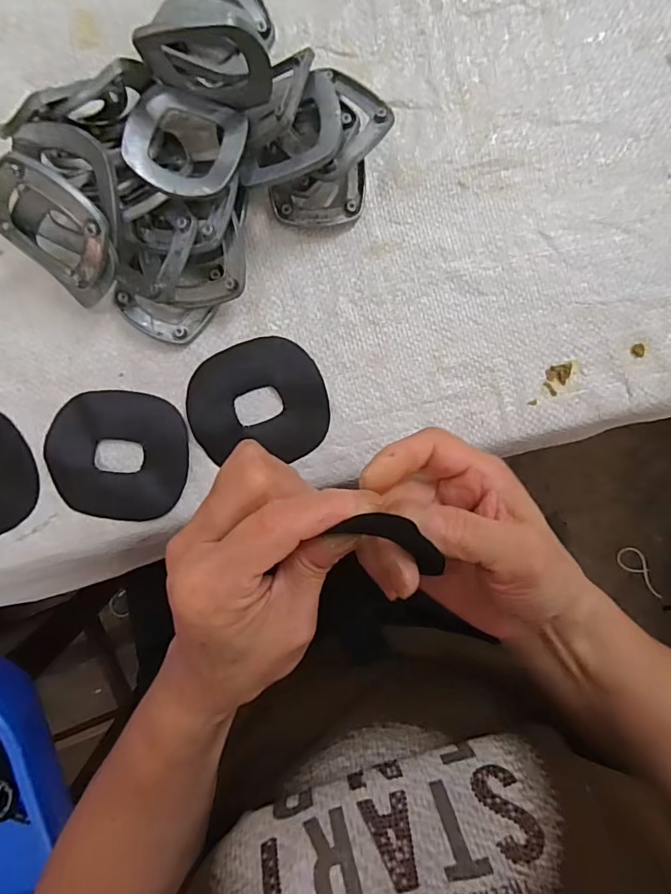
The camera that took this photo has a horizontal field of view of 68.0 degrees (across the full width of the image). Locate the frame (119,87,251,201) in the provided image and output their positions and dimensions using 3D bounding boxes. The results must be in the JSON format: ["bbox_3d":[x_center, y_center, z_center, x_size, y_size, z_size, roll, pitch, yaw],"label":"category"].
[{"bbox_3d":[-0.079,-0.159,0.259,0.059,0.015,0.056,9,92,-2],"label":"frame"}]

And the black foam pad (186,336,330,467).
[{"bbox_3d":[-0.047,-0.027,0.299,0.080,0.006,0.073,-13,93,-1],"label":"black foam pad"}]

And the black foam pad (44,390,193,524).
[{"bbox_3d":[-0.130,0.005,0.298,0.081,0.005,0.074,4,92,-2],"label":"black foam pad"}]

